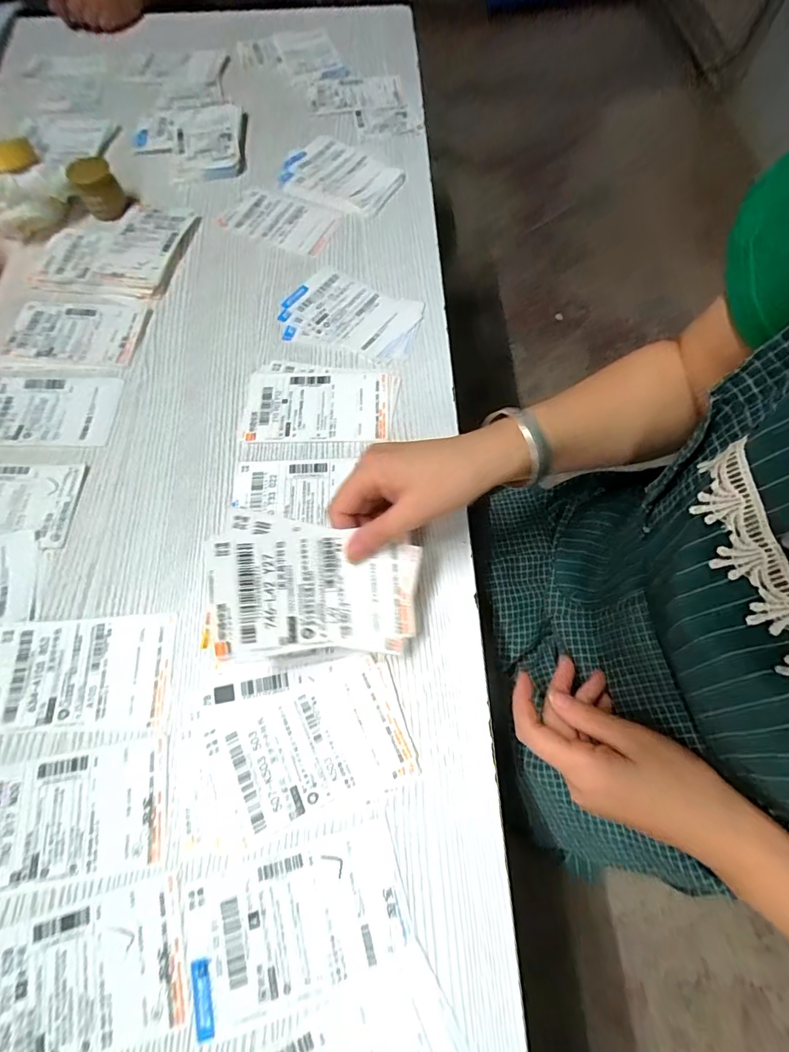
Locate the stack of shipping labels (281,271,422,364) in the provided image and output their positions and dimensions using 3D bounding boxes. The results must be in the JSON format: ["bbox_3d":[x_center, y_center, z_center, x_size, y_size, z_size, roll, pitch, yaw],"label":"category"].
[{"bbox_3d":[-0.043,-0.217,0.453,0.136,0.004,0.096,18,69,7],"label":"stack of shipping labels"}]

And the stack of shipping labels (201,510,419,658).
[{"bbox_3d":[-0.051,0.039,0.294,0.136,0.004,0.088,3,87,-17],"label":"stack of shipping labels"}]

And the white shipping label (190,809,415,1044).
[{"bbox_3d":[-0.058,0.234,0.267,0.129,0.004,0.070,-18,69,-7],"label":"white shipping label"}]

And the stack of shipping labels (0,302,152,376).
[{"bbox_3d":[-0.320,-0.189,0.445,0.131,0.005,0.086,1,67,1],"label":"stack of shipping labels"}]

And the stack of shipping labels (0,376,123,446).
[{"bbox_3d":[-0.327,-0.108,0.412,0.129,0.005,0.075,0,67,0],"label":"stack of shipping labels"}]

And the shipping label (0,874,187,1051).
[{"bbox_3d":[-0.188,0.265,0.258,0.126,0.004,0.072,-15,68,-6],"label":"shipping label"}]

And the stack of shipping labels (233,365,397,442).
[{"bbox_3d":[-0.070,-0.113,0.411,0.140,0.004,0.084,4,68,2],"label":"stack of shipping labels"}]

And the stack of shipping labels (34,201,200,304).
[{"bbox_3d":[-0.306,-0.305,0.487,0.148,0.012,0.133,8,68,3],"label":"stack of shipping labels"}]

